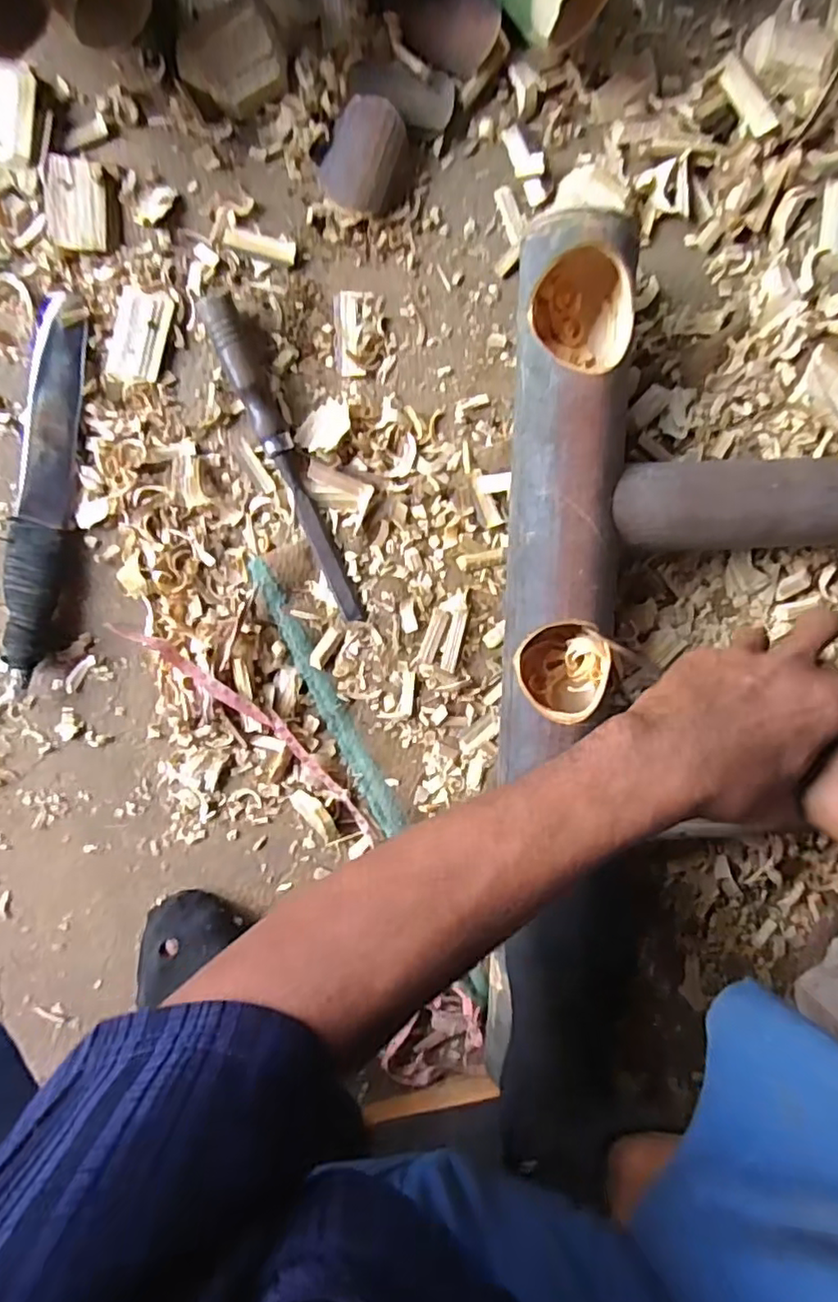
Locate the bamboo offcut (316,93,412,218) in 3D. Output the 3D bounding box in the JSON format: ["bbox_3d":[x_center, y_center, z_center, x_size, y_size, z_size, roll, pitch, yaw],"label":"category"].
[{"bbox_3d":[-0.036,-0.331,0.428,0.053,0.026,0.062,29,96,-7],"label":"bamboo offcut"}]

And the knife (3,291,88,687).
[{"bbox_3d":[-0.268,-0.111,0.448,0.039,0.022,0.265,10,98,-5],"label":"knife"}]

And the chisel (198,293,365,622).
[{"bbox_3d":[-0.095,-0.132,0.455,0.021,0.022,0.239,-23,99,1],"label":"chisel"}]

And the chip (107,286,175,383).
[{"bbox_3d":[-0.196,-0.222,0.447,0.036,0.009,0.062,18,97,-6],"label":"chip"}]

